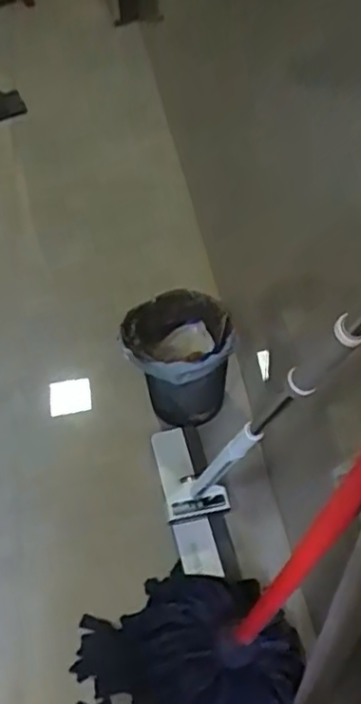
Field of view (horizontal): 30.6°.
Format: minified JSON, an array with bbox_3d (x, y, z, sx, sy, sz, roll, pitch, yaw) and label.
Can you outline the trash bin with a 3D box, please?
[{"bbox_3d":[-0.009,0.025,1.546,0.248,0.260,0.222,-3,51,0],"label":"trash bin"}]

